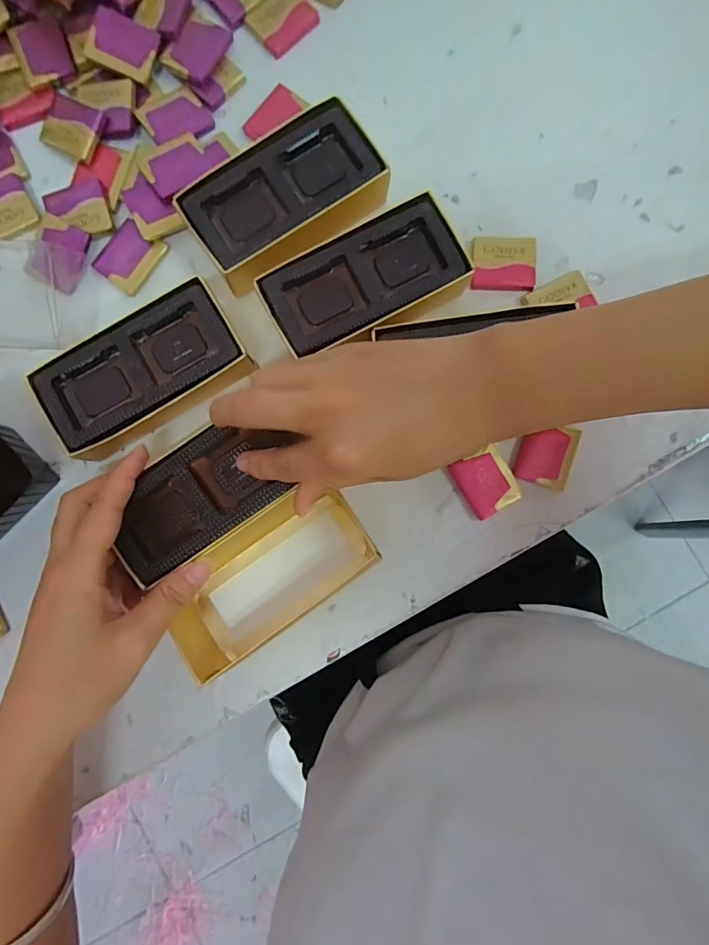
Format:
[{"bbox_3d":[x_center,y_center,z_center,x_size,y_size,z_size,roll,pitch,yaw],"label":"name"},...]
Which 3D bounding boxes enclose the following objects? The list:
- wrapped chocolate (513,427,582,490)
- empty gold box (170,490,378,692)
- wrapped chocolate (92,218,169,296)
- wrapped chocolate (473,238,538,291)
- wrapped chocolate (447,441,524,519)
[{"bbox_3d":[0.118,-0.012,0.270,0.032,0.004,0.038,18,88,0],"label":"wrapped chocolate"},{"bbox_3d":[-0.051,0.061,0.261,0.122,0.028,0.062,-36,89,-2],"label":"empty gold box"},{"bbox_3d":[-0.142,-0.136,0.278,0.031,0.006,0.039,35,88,1],"label":"wrapped chocolate"},{"bbox_3d":[0.094,-0.132,0.279,0.039,0.008,0.032,1,88,-1],"label":"wrapped chocolate"},{"bbox_3d":[0.081,0.005,0.270,0.033,0.005,0.037,-27,88,-2],"label":"wrapped chocolate"}]

